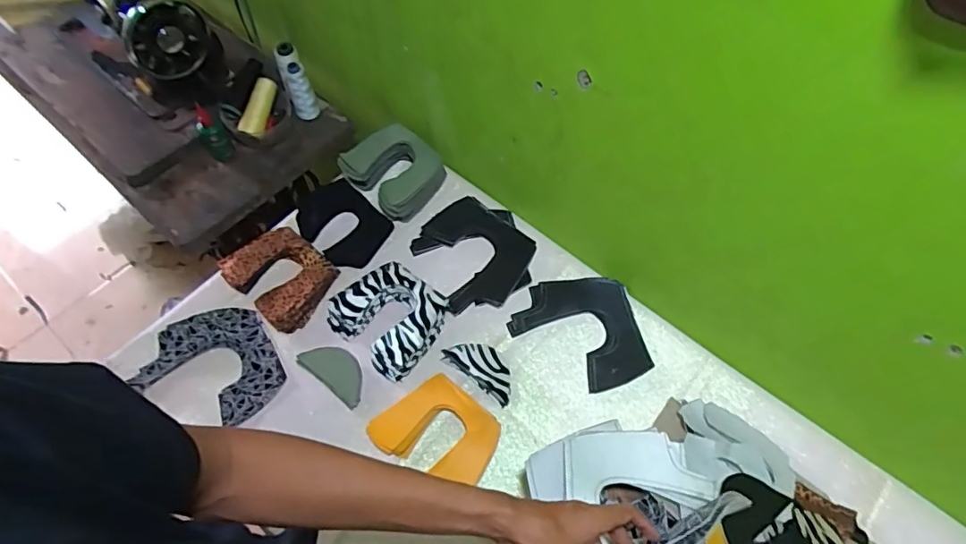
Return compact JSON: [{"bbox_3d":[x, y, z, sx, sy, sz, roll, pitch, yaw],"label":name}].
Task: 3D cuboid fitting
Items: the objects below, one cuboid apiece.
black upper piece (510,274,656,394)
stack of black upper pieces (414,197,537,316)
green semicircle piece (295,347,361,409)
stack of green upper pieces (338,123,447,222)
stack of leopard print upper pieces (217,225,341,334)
[{"bbox_3d":[0.147,0.093,0.837,0.191,0.010,0.183,-10,62,-8],"label":"black upper piece"},{"bbox_3d":[-0.010,-0.035,0.898,0.173,0.021,0.188,-28,66,-17],"label":"stack of black upper pieces"},{"bbox_3d":[-0.212,0.143,0.790,0.112,0.004,0.057,35,65,16],"label":"green semicircle piece"},{"bbox_3d":[-0.154,-0.178,0.935,0.151,0.063,0.132,35,65,16],"label":"stack of green upper pieces"},{"bbox_3d":[-0.317,0.004,0.855,0.157,0.031,0.126,37,65,17],"label":"stack of leopard print upper pieces"}]

